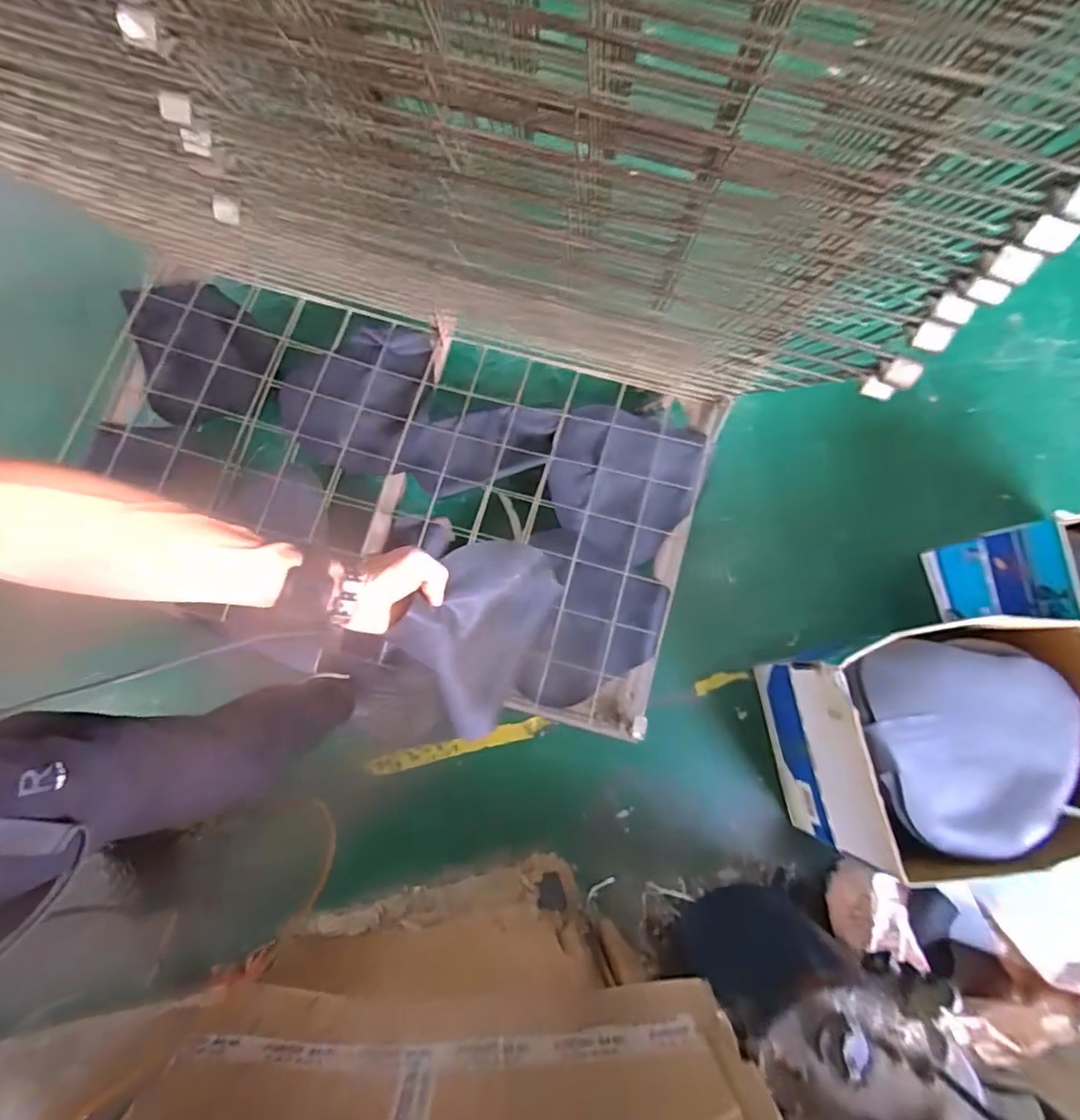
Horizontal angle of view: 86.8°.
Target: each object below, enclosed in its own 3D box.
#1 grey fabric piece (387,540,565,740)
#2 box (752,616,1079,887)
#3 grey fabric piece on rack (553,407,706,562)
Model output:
[{"bbox_3d":[-0.069,0.082,0.629,0.118,0.195,0.208,27,80,4],"label":"grey fabric piece"},{"bbox_3d":[0.721,0.319,1.056,0.470,0.310,0.386,-9,80,-3],"label":"box"},{"bbox_3d":[0.170,-0.159,1.178,0.296,0.058,0.315,0,80,-1],"label":"grey fabric piece on rack"}]

